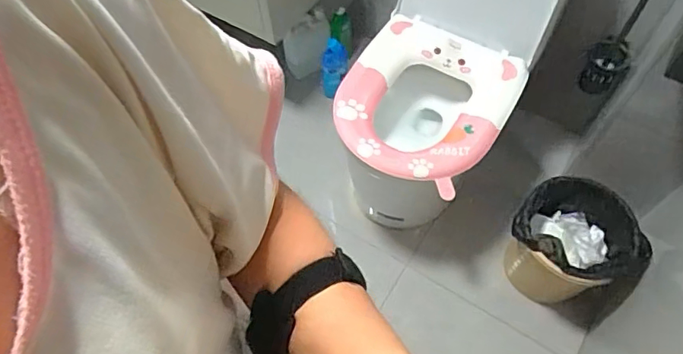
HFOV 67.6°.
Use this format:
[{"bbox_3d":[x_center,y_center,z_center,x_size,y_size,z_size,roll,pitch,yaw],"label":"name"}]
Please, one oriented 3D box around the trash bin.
[{"bbox_3d":[0.561,0.182,1.301,0.256,0.310,0.273,-1,60,1],"label":"trash bin"}]

